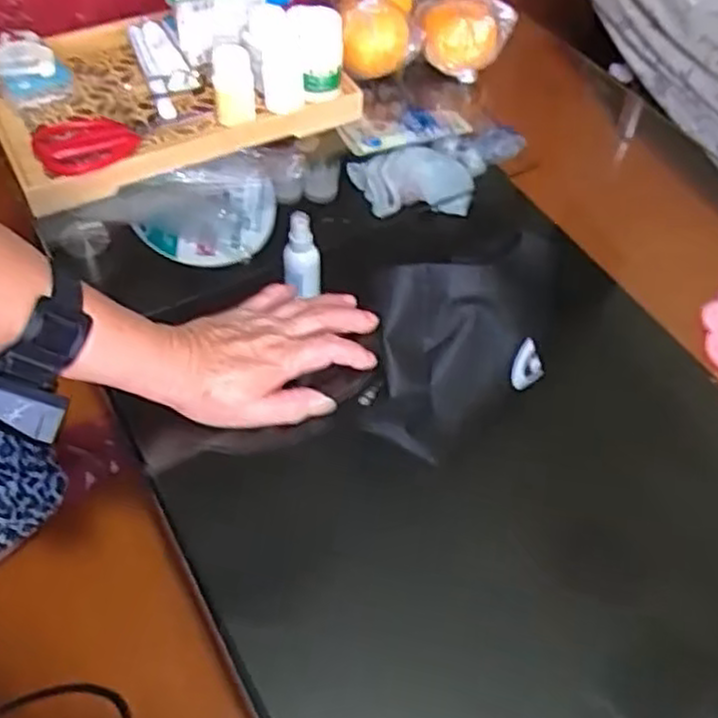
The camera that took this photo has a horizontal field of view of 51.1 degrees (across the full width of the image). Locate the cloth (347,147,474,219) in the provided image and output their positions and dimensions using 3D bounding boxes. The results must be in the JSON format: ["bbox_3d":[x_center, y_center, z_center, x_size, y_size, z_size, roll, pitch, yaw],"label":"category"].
[{"bbox_3d":[0.067,-0.230,0.985,0.157,0.042,0.090,3,53,0],"label":"cloth"}]

